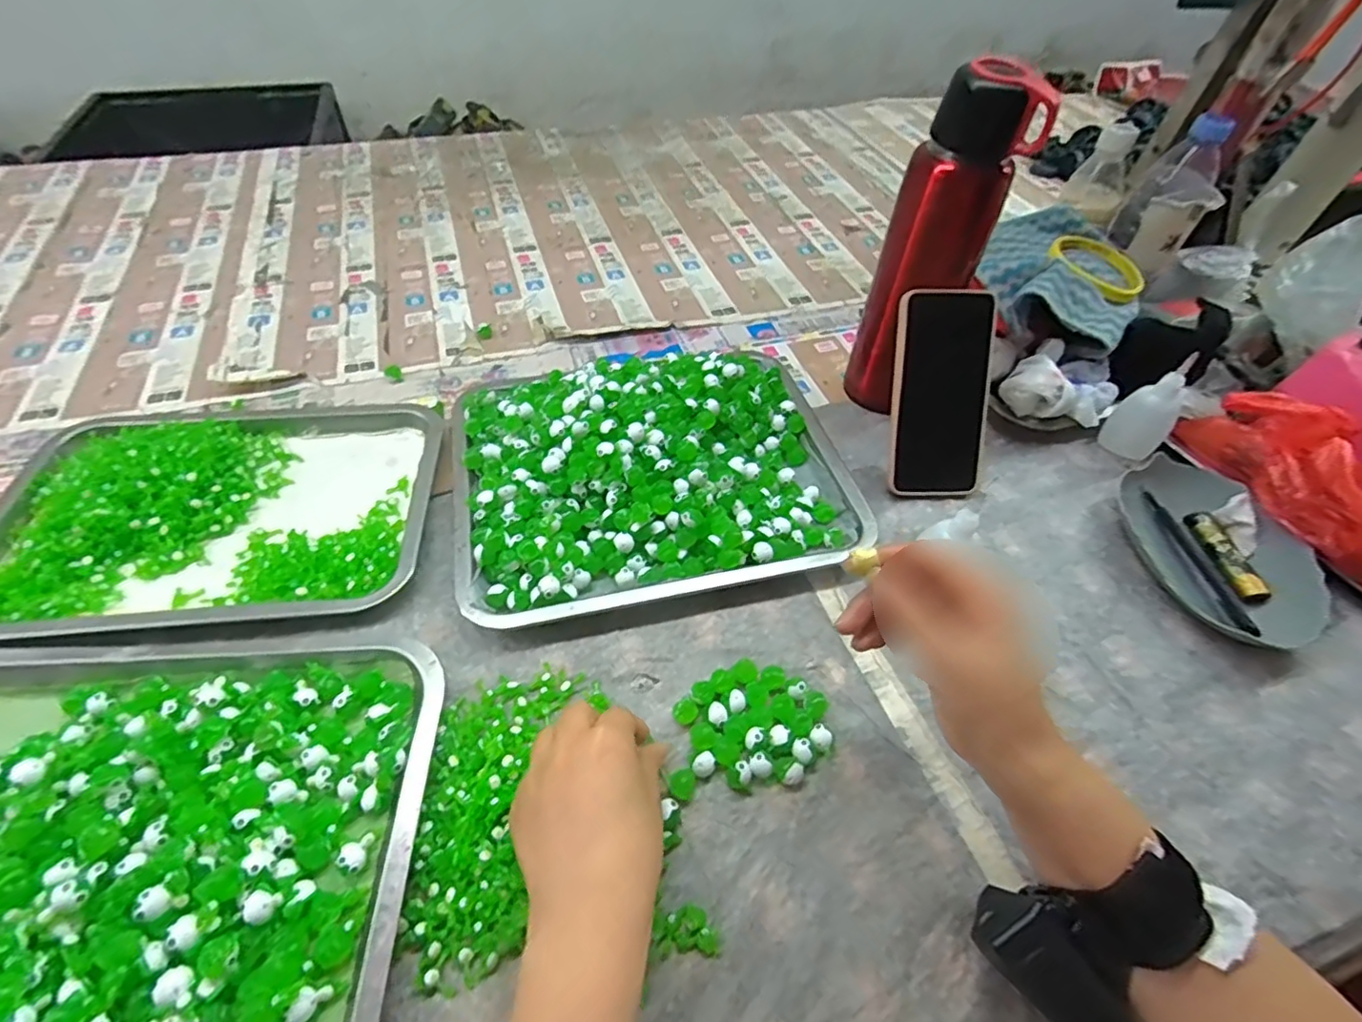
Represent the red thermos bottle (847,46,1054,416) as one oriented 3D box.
[{"bbox_3d":[0.204,-0.200,0.498,0.069,0.264,0.068,-6,51,-8],"label":"red thermos bottle"}]

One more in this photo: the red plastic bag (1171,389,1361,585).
[{"bbox_3d":[0.482,-0.032,0.472,0.060,0.069,0.176,-16,53,-16],"label":"red plastic bag"}]

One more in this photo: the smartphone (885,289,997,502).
[{"bbox_3d":[0.211,-0.094,0.497,0.073,0.162,0.010,-1,15,2],"label":"smartphone"}]

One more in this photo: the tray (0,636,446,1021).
[{"bbox_3d":[-0.319,0.188,0.305,0.351,0.024,0.259,-1,50,-4],"label":"tray"}]

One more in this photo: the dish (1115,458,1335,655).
[{"bbox_3d":[0.412,0.029,0.472,0.103,0.034,0.163,-7,51,-10],"label":"dish"}]

